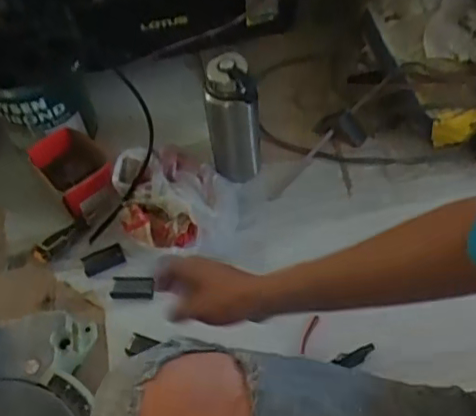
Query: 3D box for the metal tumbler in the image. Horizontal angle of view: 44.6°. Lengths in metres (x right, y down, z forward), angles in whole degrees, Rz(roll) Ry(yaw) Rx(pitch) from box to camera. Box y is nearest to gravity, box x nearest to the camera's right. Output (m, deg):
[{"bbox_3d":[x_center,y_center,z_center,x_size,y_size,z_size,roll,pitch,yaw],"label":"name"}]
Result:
[{"bbox_3d":[-0.009,-0.136,0.975,0.074,0.266,0.071,-2,57,2],"label":"metal tumbler"}]

